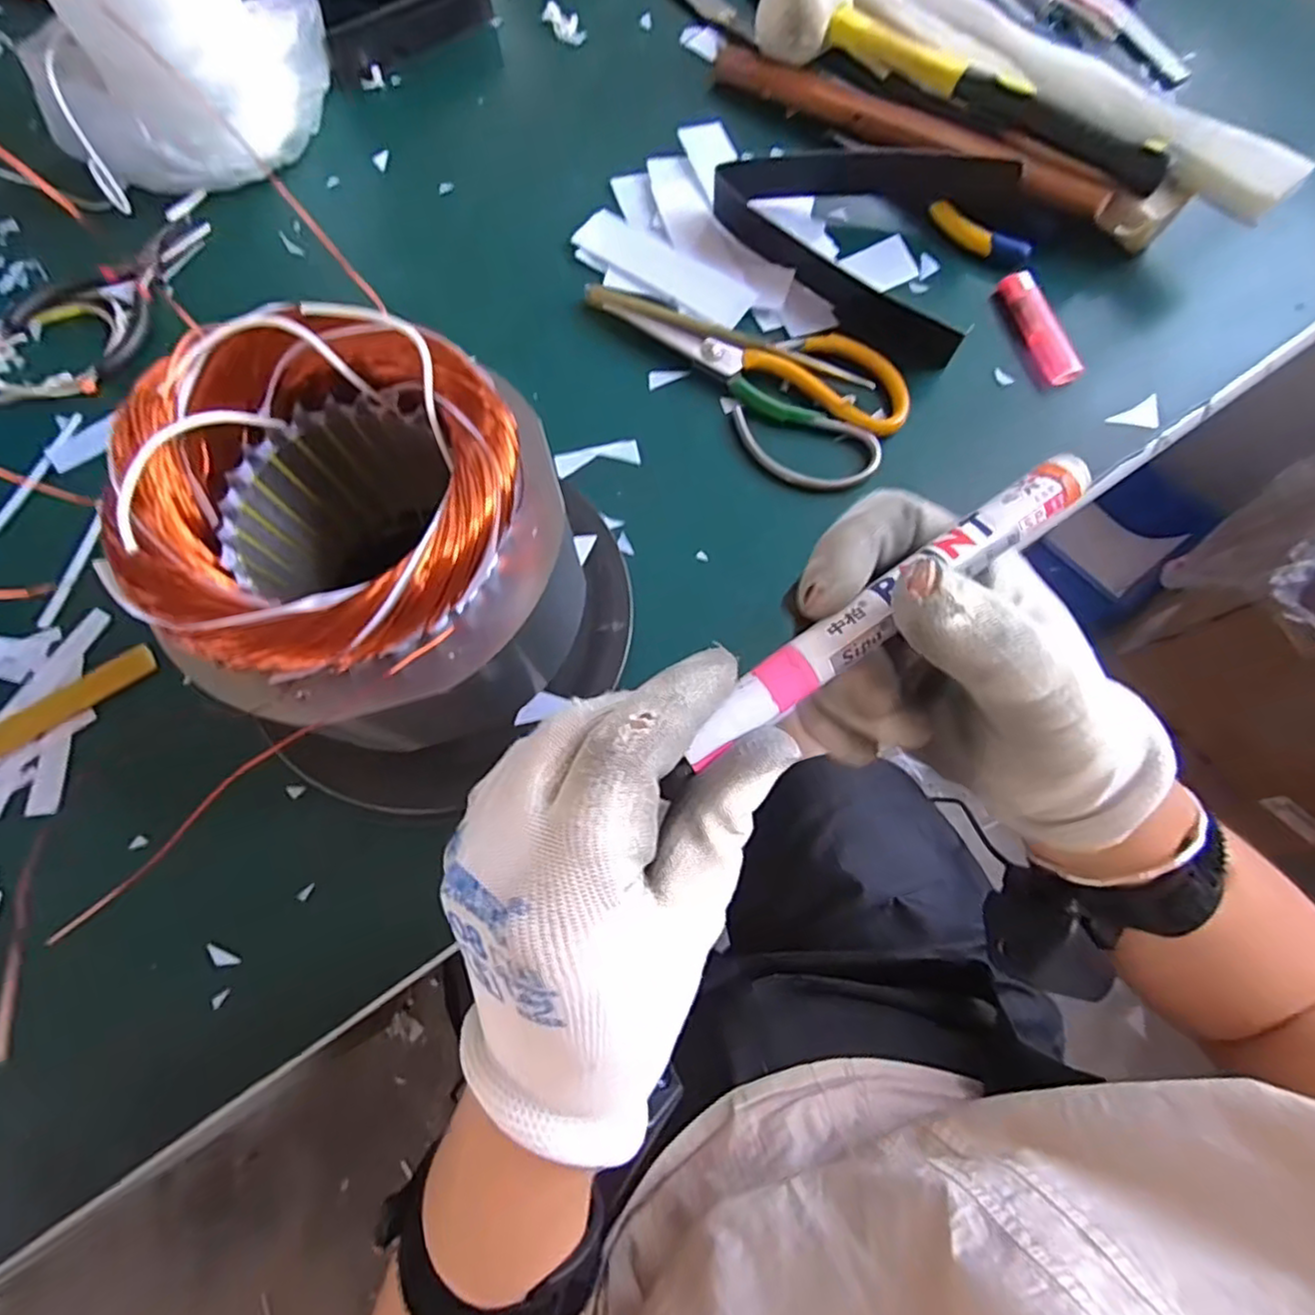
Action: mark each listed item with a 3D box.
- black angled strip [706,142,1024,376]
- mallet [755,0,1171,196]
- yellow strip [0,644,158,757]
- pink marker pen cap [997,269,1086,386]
[{"bbox_3d":[0.135,-0.277,0.401,0.146,0.034,0.194,-41,79,-12],"label":"black angled strip"},{"bbox_3d":[0.194,-0.372,0.422,0.283,0.057,0.058,35,76,8],"label":"mallet"},{"bbox_3d":[-0.316,0.034,0.320,0.126,0.004,0.019,-35,73,-16],"label":"yellow strip"},{"bbox_3d":[0.235,-0.203,0.395,0.018,0.012,0.081,-17,75,-7],"label":"pink marker pen cap"}]

